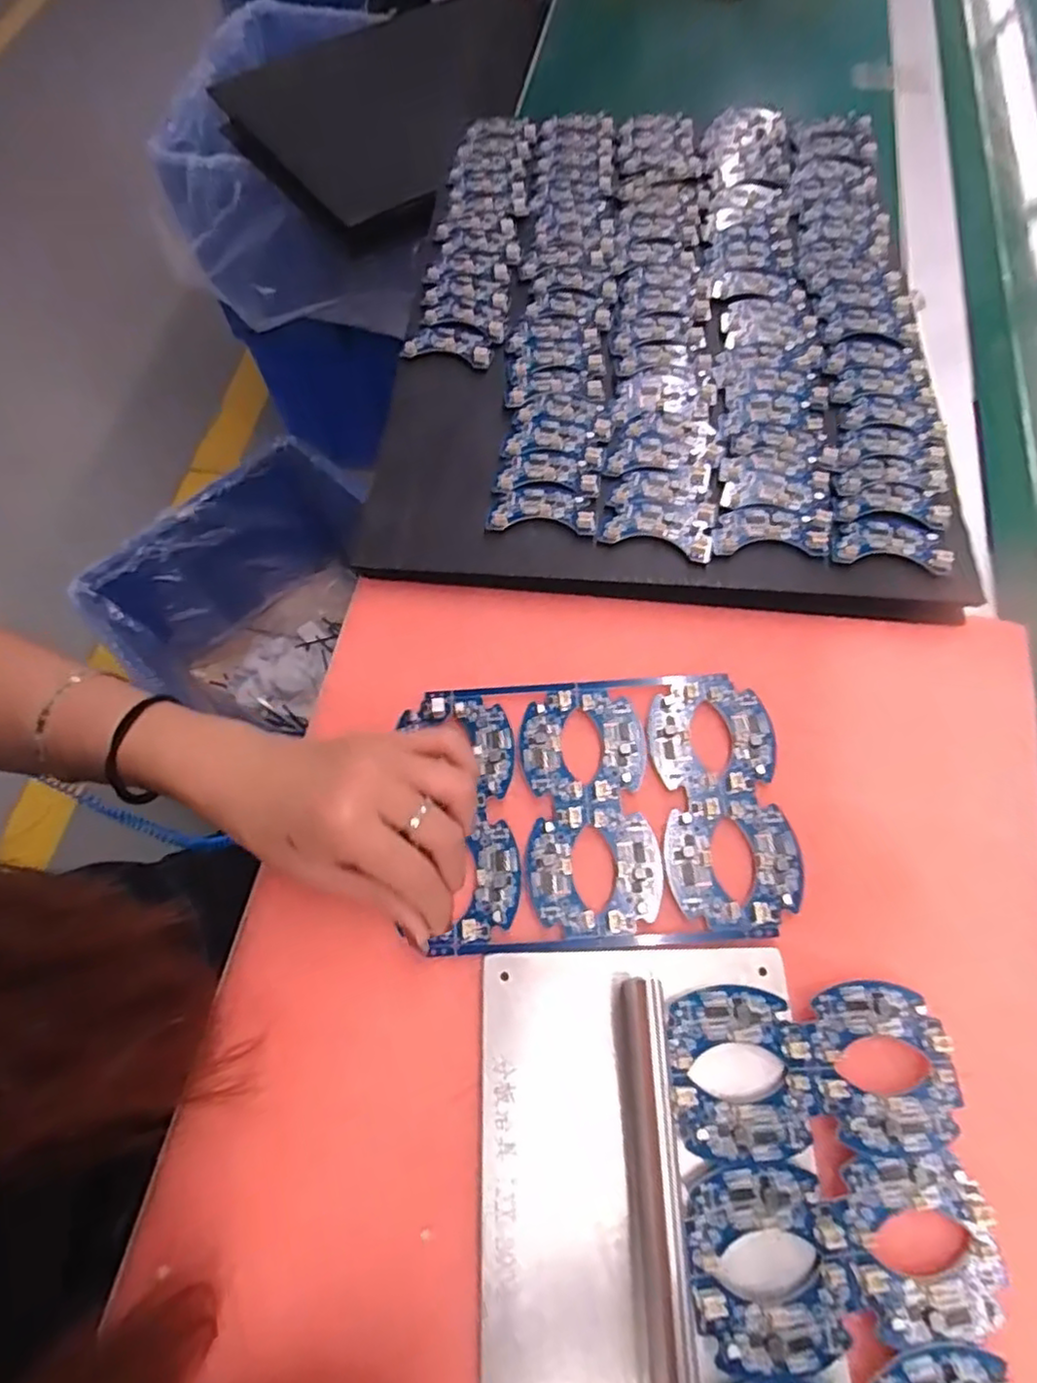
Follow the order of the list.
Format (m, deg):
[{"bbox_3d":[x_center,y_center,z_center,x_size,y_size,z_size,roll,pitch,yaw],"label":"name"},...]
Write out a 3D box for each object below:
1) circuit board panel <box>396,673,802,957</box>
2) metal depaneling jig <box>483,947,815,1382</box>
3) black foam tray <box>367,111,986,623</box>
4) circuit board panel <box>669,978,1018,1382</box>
[{"bbox_3d":[0.045,0.059,0.351,0.184,0.006,0.139,-4,67,1],"label":"circuit board panel"},{"bbox_3d":[0.053,0.209,0.254,0.135,0.053,0.204,-2,66,1],"label":"metal depaneling jig"},{"bbox_3d":[0.100,-0.273,0.482,0.357,0.021,0.474,3,66,4],"label":"black foam tray"},{"bbox_3d":[0.131,0.224,0.265,0.124,0.007,0.194,0,66,-4],"label":"circuit board panel"}]

